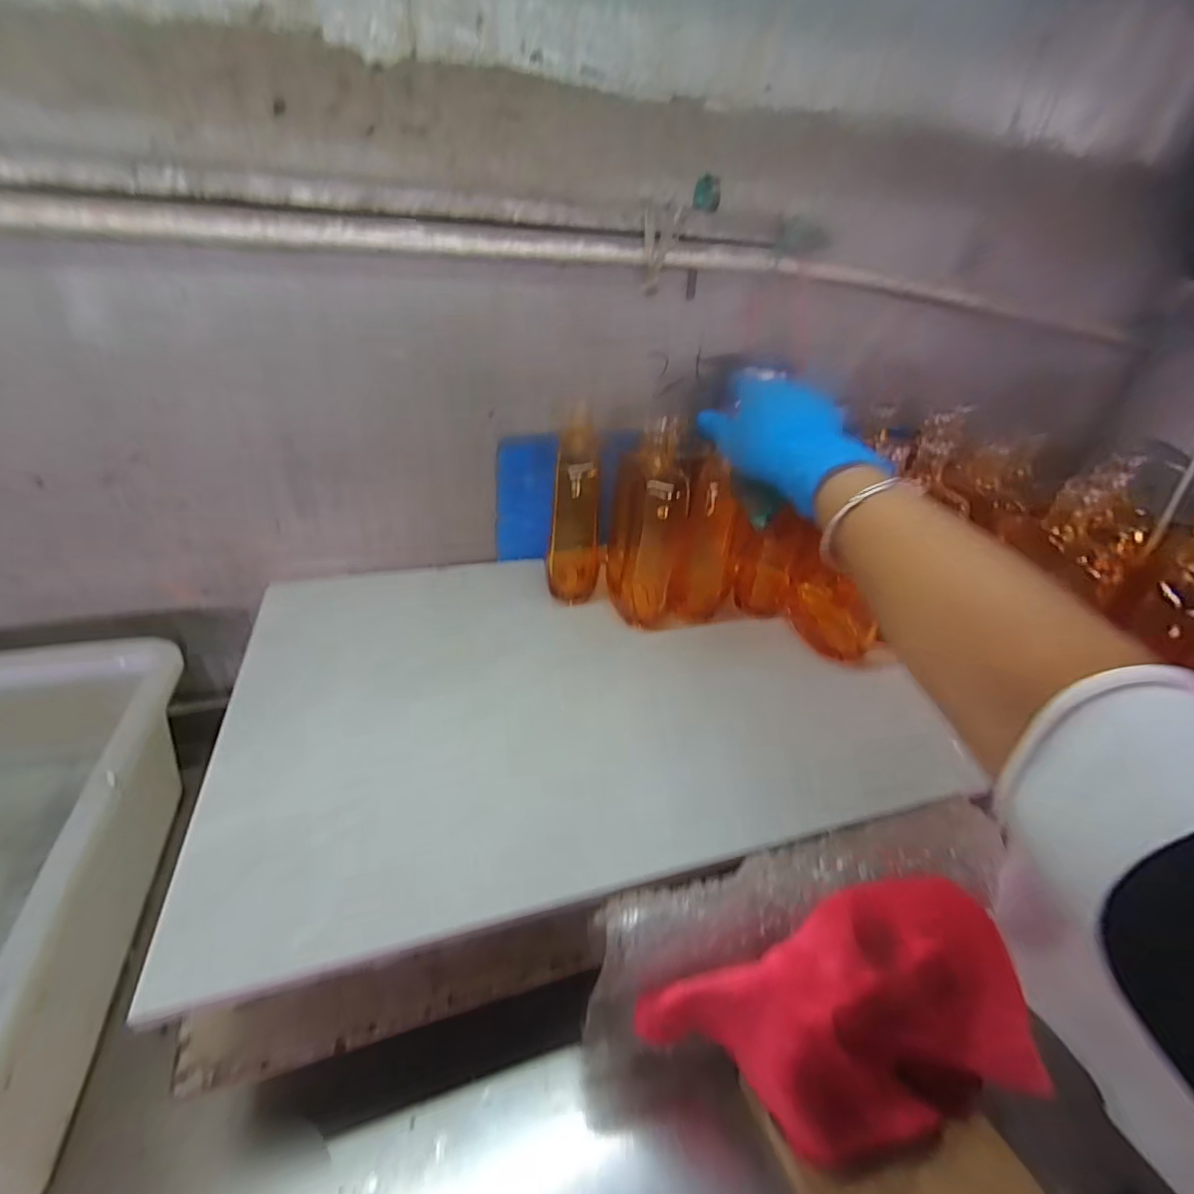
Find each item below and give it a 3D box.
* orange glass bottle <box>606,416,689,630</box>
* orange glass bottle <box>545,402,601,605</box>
[{"bbox_3d":[0.052,-0.065,0.522,0.056,0.180,0.080,-3,36,-15],"label":"orange glass bottle"},{"bbox_3d":[-0.016,-0.083,0.544,0.055,0.172,0.064,7,35,-2],"label":"orange glass bottle"}]

